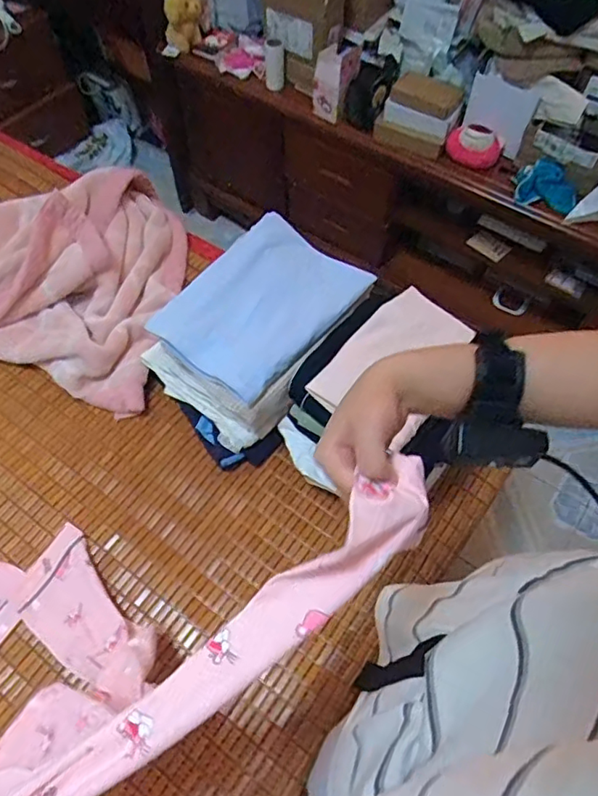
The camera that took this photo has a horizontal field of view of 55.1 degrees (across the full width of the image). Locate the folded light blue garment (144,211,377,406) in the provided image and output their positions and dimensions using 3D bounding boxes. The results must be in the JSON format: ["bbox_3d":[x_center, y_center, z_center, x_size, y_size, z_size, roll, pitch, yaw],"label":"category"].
[{"bbox_3d":[-0.060,-0.158,0.938,0.224,0.030,0.308,35,66,19],"label":"folded light blue garment"}]

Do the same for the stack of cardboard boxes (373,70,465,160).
[{"bbox_3d":[0.274,-0.637,1.278,0.162,0.101,0.156,24,62,14],"label":"stack of cardboard boxes"}]

